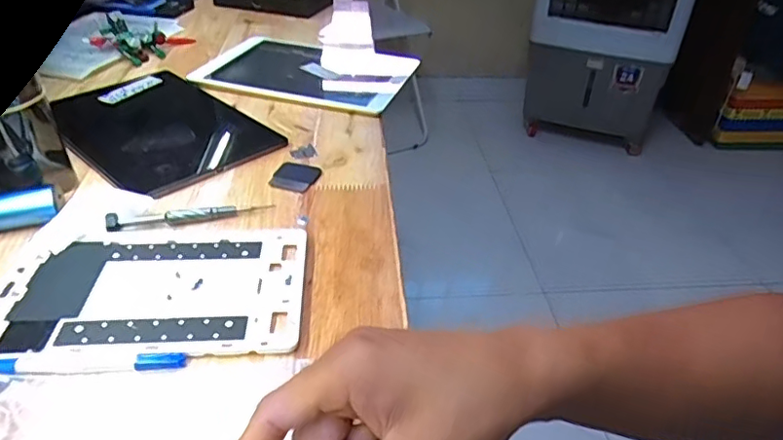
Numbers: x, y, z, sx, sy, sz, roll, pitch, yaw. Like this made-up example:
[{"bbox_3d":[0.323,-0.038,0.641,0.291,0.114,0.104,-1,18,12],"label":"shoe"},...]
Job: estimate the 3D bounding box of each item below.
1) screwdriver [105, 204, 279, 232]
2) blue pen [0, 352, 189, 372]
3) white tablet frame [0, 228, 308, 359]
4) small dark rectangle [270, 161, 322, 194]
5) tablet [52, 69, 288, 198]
[{"bbox_3d":[-0.161,-0.005,0.457,0.125,0.011,0.014,-7,38,-14],"label":"screwdriver"},{"bbox_3d":[-0.189,0.084,0.331,0.130,0.006,0.013,-1,37,-6],"label":"blue pen"},{"bbox_3d":[-0.164,0.046,0.392,0.203,0.004,0.120,-1,37,-5],"label":"white tablet frame"},{"bbox_3d":[-0.089,-0.042,0.521,0.039,0.004,0.043,13,38,13],"label":"small dark rectangle"},{"bbox_3d":[-0.238,-0.099,0.575,0.223,0.012,0.162,30,44,31],"label":"tablet"}]

